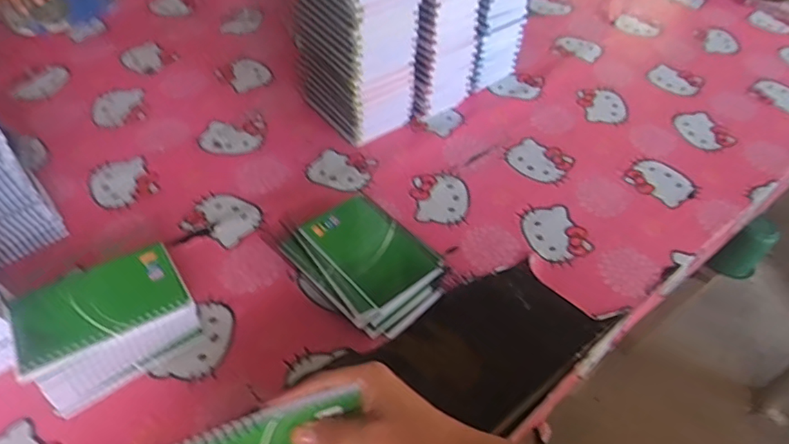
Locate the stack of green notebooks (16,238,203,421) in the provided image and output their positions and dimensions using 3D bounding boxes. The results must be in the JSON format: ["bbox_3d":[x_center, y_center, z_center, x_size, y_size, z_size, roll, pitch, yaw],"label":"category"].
[{"bbox_3d":[-0.250,0.095,0.483,0.133,0.085,0.078,-24,54,-23],"label":"stack of green notebooks"}]

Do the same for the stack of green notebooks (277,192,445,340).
[{"bbox_3d":[-0.030,0.040,0.562,0.112,0.051,0.148,-33,57,-28],"label":"stack of green notebooks"}]

